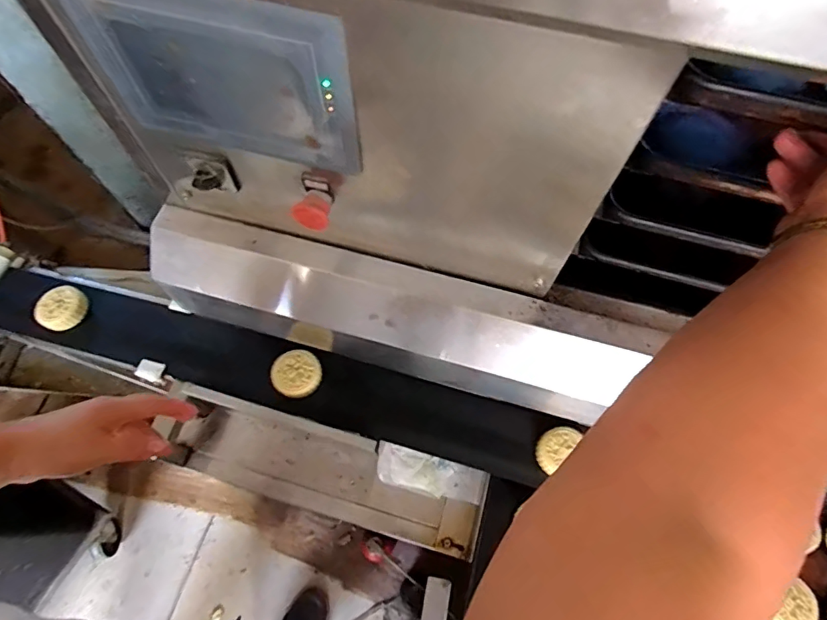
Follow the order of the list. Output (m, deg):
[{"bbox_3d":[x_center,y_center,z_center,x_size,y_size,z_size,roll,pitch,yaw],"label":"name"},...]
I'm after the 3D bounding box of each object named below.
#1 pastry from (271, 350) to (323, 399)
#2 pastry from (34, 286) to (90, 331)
[{"bbox_3d":[-0.178,0.097,0.735,0.071,0.020,0.071,1,66,-1],"label":"pastry"},{"bbox_3d":[-0.574,-0.001,0.791,0.079,0.031,0.074,1,66,-1],"label":"pastry"}]

